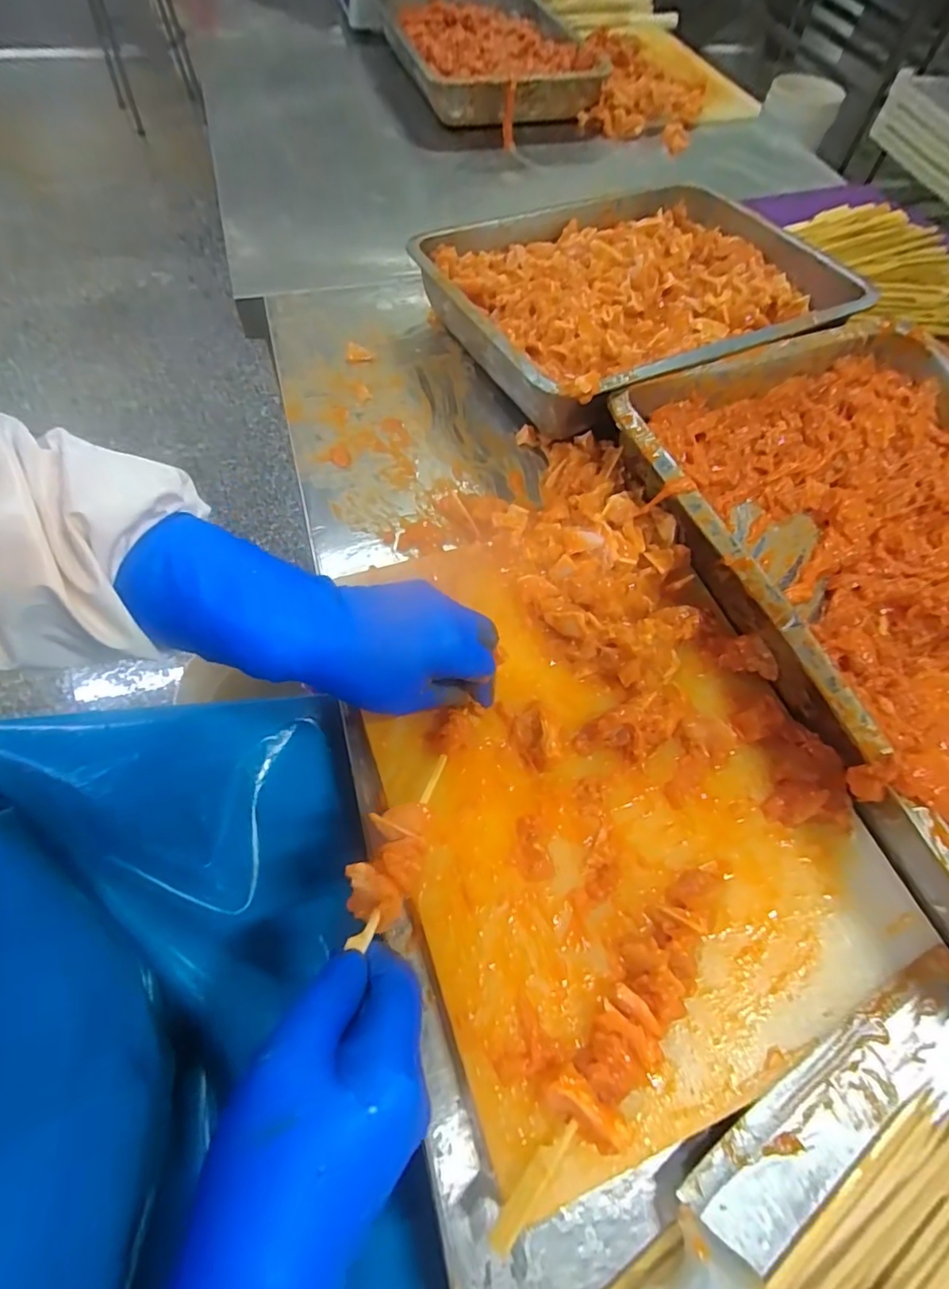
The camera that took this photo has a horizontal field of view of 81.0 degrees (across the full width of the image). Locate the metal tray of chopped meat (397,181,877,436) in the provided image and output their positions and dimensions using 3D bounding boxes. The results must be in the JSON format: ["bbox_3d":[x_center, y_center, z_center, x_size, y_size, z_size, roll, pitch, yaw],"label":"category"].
[{"bbox_3d":[0.173,-0.357,0.572,0.420,0.081,0.288,-26,66,-16],"label":"metal tray of chopped meat"}]

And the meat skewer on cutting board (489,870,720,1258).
[{"bbox_3d":[0.077,0.198,0.281,0.039,0.024,0.192,35,65,15],"label":"meat skewer on cutting board"}]

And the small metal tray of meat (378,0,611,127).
[{"bbox_3d":[0.013,-0.981,0.920,0.282,0.072,0.429,-13,63,-11],"label":"small metal tray of meat"}]

